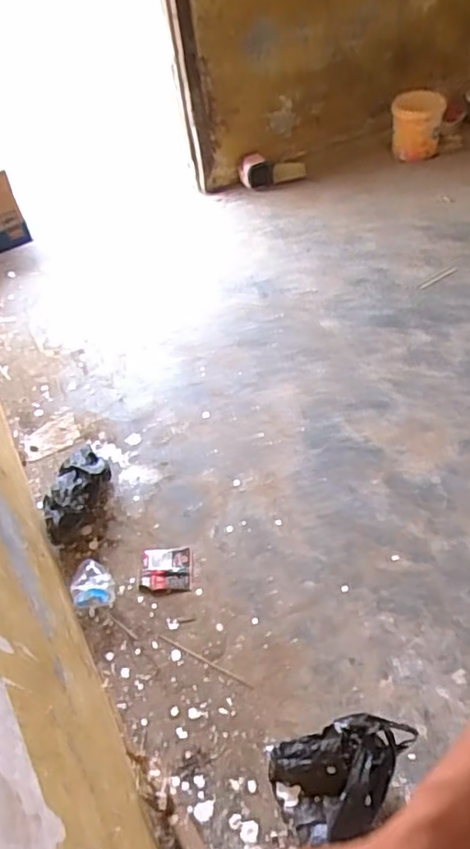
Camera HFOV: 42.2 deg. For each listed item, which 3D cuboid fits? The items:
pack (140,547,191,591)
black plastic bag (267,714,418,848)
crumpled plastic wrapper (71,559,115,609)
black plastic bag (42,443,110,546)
[{"bbox_3d":[-0.133,0.278,1.177,0.097,0.009,0.086,-5,49,6],"label":"pack"},{"bbox_3d":[0.165,0.512,0.882,0.219,0.107,0.142,-14,49,-2],"label":"black plastic bag"},{"bbox_3d":[-0.266,0.294,1.142,0.070,0.046,0.090,-12,49,-1],"label":"crumpled plastic wrapper"},{"bbox_3d":[-0.322,0.128,1.244,0.095,0.104,0.227,0,50,10],"label":"black plastic bag"}]

